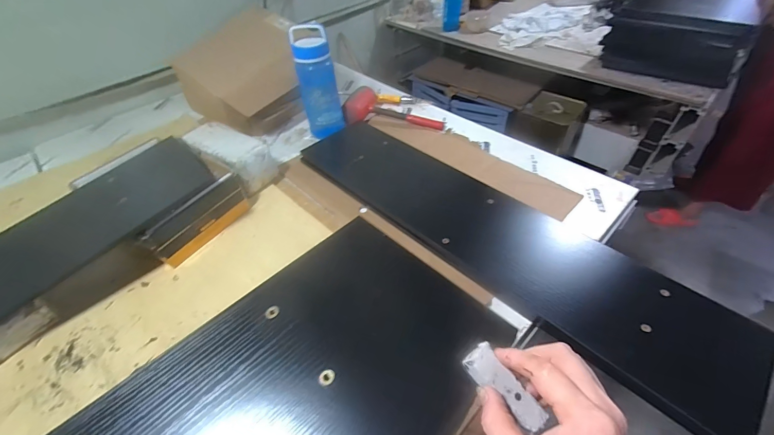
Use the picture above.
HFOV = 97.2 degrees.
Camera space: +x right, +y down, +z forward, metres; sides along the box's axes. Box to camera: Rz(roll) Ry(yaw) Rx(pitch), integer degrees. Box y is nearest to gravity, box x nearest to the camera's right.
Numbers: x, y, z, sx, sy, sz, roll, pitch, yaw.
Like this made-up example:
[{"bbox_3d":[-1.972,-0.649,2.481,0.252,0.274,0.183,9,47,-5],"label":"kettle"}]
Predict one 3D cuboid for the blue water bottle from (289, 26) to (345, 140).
[{"bbox_3d":[-0.181,-0.353,0.896,0.097,0.255,0.085,-15,46,-10],"label":"blue water bottle"}]

